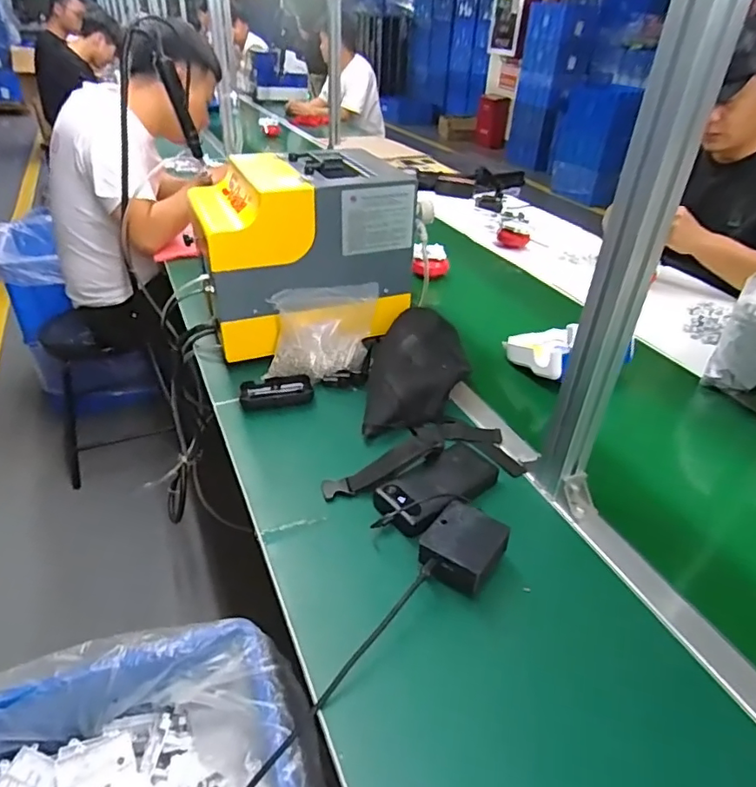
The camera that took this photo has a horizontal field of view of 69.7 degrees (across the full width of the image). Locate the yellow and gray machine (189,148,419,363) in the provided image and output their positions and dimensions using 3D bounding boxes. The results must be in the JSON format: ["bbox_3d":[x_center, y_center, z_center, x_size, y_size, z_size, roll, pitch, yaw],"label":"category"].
[{"bbox_3d":[-0.121,-0.243,0.946,0.325,0.274,0.245,-8,36,-14],"label":"yellow and gray machine"}]

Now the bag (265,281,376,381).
[{"bbox_3d":[-0.089,-0.098,0.863,0.167,0.131,0.089,0,35,-4],"label":"bag"}]

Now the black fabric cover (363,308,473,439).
[{"bbox_3d":[0.065,-0.037,0.859,0.146,0.070,0.262,9,35,9],"label":"black fabric cover"}]

